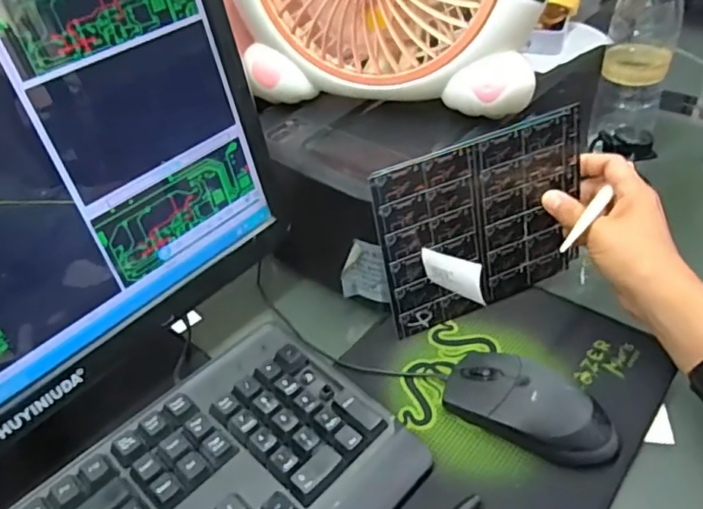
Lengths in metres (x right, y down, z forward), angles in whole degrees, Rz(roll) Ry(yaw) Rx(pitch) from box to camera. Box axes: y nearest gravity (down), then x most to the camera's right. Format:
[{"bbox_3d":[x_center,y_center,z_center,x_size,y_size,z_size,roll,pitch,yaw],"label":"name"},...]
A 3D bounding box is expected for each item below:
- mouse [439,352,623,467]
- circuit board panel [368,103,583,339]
[{"bbox_3d":[0.117,0.102,0.395,0.112,0.035,0.055,28,49,34],"label":"mouse"},{"bbox_3d":[0.106,-0.023,0.460,0.175,0.141,0.005,-20,30,-14],"label":"circuit board panel"}]

